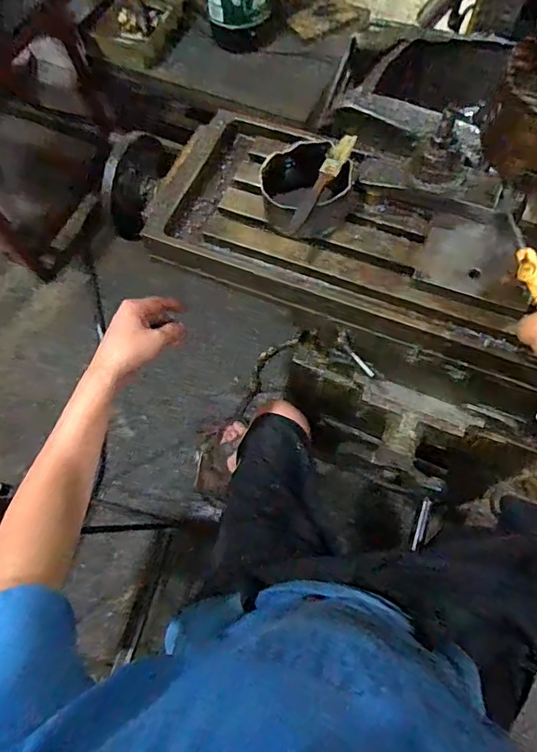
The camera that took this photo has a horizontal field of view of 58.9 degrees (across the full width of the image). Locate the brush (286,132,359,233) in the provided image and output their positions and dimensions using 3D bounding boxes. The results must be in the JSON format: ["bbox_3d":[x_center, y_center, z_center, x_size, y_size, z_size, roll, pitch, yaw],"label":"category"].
[{"bbox_3d":[0.061,-0.223,0.549,0.021,0.026,0.133,28,73,13],"label":"brush"}]

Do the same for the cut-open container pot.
[{"bbox_3d":[0.046,-0.226,0.581,0.104,0.067,0.097,-26,70,-7],"label":"cut-open container pot"}]

